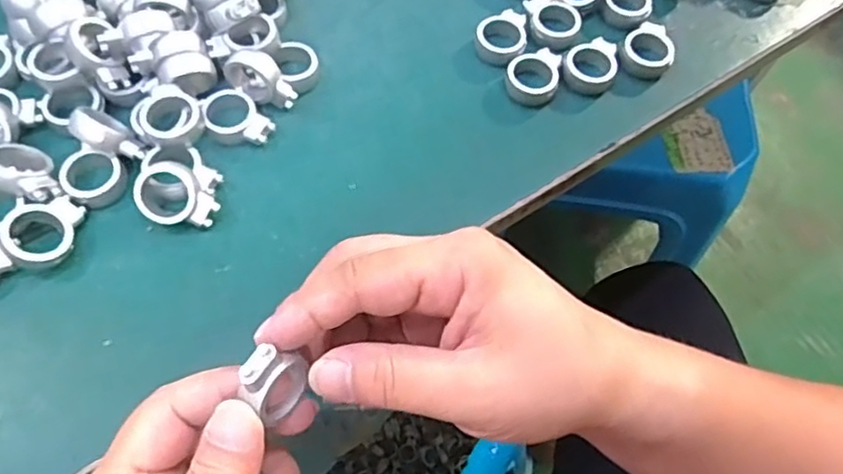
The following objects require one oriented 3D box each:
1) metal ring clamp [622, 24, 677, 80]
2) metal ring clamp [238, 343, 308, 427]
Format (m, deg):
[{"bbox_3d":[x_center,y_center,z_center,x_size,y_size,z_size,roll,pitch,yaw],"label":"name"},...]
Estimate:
[{"bbox_3d":[0.118,-0.097,0.332,0.026,0.010,0.032,27,66,9],"label":"metal ring clamp"},{"bbox_3d":[-0.051,0.046,0.209,0.010,0.028,0.022,17,61,30],"label":"metal ring clamp"}]

